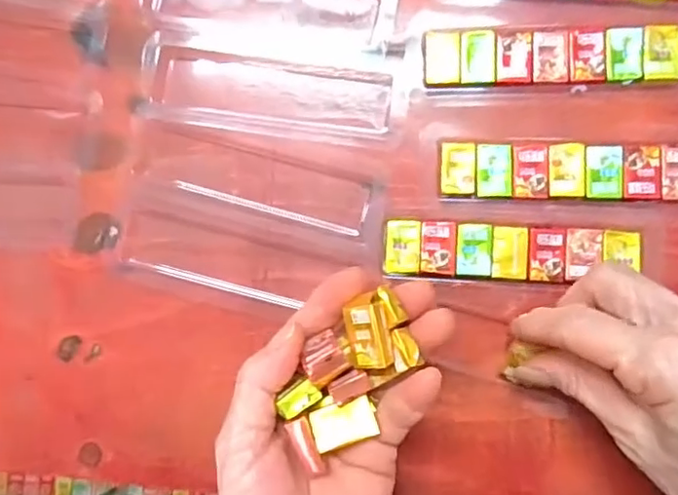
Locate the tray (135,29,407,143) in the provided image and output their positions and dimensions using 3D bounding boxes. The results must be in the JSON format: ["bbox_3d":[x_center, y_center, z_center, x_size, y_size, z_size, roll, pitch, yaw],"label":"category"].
[{"bbox_3d":[-0.036,-0.084,0.301,0.138,0.006,0.046,8,88,7],"label":"tray"}]

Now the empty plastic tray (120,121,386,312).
[{"bbox_3d":[-0.046,-0.013,0.299,0.129,0.008,0.076,15,88,7],"label":"empty plastic tray"}]

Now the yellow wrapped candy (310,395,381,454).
[{"bbox_3d":[0.002,0.071,0.233,0.024,0.007,0.016,-17,85,5],"label":"yellow wrapped candy"}]

